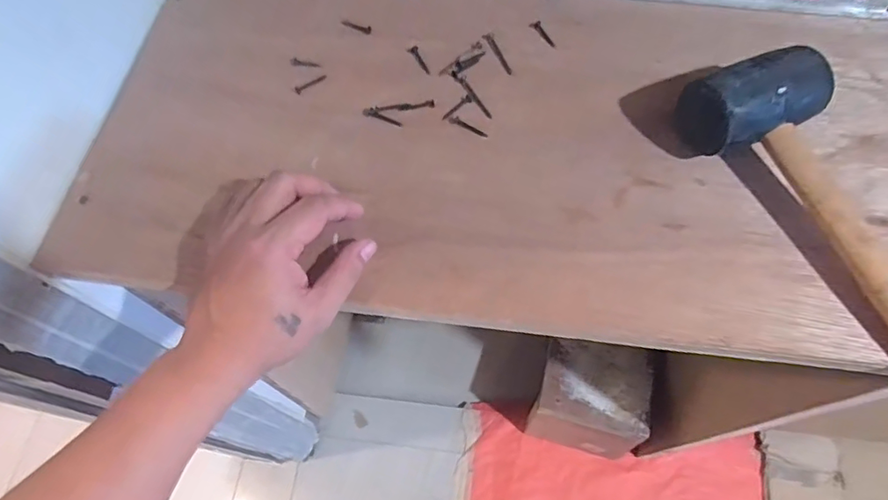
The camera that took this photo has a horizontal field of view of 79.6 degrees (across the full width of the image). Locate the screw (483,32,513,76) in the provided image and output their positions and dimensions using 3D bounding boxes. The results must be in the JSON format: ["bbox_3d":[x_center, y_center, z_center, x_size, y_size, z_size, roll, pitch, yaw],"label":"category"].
[{"bbox_3d":[0.048,-0.174,0.471,0.010,0.004,0.053,-19,67,-7],"label":"screw"}]

